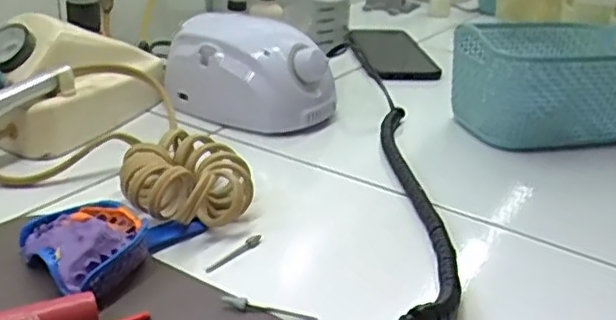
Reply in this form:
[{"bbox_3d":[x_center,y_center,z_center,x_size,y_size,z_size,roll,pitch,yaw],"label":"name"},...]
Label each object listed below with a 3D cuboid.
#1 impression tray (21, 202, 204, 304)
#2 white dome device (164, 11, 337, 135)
[{"bbox_3d":[-0.108,0.040,0.365,0.072,0.026,0.094,23,31,36],"label":"impression tray"},{"bbox_3d":[-0.052,-0.079,0.569,0.142,0.079,0.080,15,27,23],"label":"white dome device"}]

